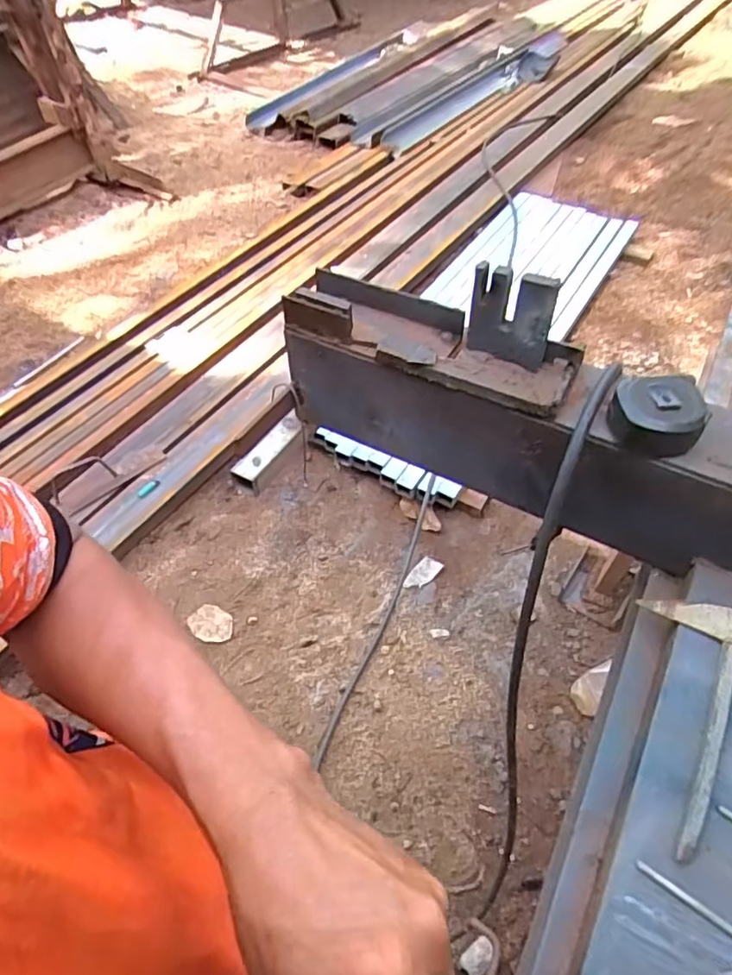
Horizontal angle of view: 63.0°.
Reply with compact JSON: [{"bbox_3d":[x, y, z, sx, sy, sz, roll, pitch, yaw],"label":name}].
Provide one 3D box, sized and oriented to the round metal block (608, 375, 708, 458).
[{"bbox_3d":[0.293,-0.073,0.606,0.076,0.049,0.072,-1,51,1],"label":"round metal block"}]

